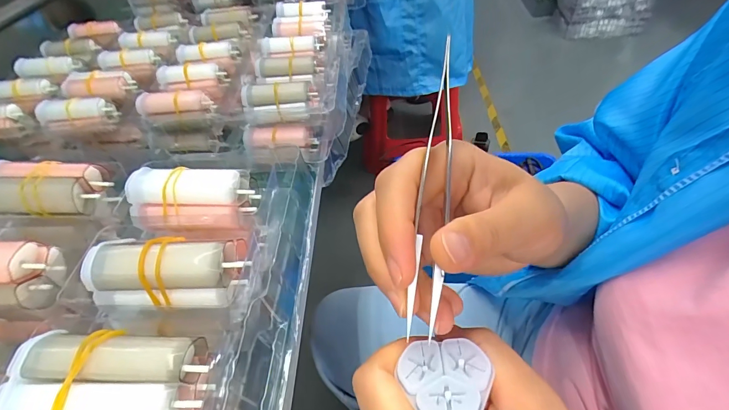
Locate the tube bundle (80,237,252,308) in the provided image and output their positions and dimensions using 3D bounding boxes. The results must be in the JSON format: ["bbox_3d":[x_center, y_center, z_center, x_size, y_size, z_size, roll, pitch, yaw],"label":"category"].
[{"bbox_3d":[-0.092,0.032,0.174,0.074,0.025,0.025,-4,47,3],"label":"tube bundle"}]

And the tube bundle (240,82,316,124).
[{"bbox_3d":[-0.084,-0.098,0.350,0.066,0.029,0.025,0,47,6],"label":"tube bundle"}]

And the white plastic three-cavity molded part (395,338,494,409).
[{"bbox_3d":[0.032,0.066,0.144,0.033,0.006,0.035,-3,47,4],"label":"white plastic three-cavity molded part"}]

